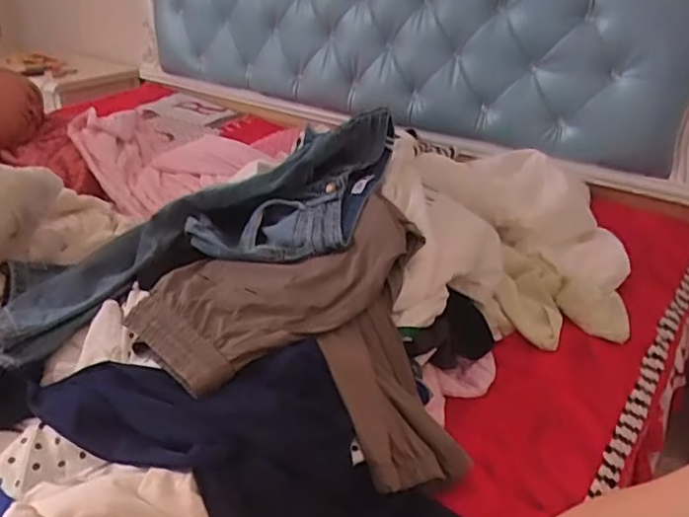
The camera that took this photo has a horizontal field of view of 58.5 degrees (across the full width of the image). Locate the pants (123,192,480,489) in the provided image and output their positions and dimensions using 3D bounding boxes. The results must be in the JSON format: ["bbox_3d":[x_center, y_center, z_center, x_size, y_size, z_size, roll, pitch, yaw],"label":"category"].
[{"bbox_3d":[-0.058,0.096,0.746,0.363,0.166,0.351,-5,29,-13],"label":"pants"}]

